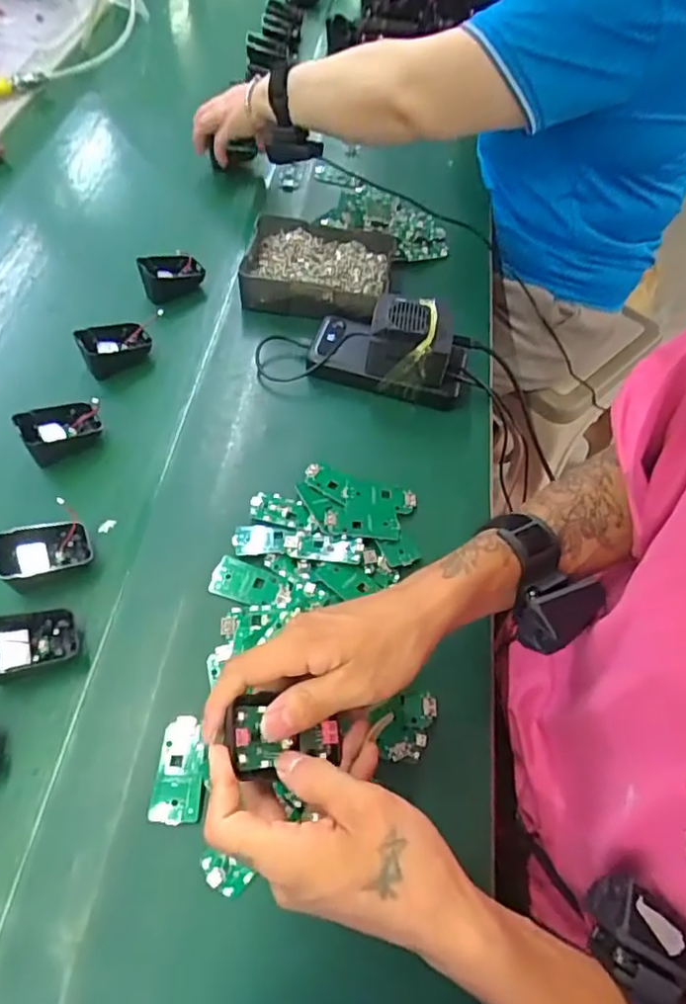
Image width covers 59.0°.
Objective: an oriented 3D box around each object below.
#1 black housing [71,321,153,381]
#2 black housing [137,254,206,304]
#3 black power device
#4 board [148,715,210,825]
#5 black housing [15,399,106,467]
[{"bbox_3d":[-0.230,-0.158,0.617,0.070,0.035,0.053,-31,63,-20],"label":"black housing"},{"bbox_3d":[-0.190,-0.259,0.681,0.074,0.040,0.043,-31,63,-20],"label":"black housing"},{"bbox_3d":[0.045,-0.156,0.596,0.152,0.083,0.072,14,58,7],"label":"black power device"},{"bbox_3d":[-0.109,0.180,0.409,0.033,0.004,0.064,2,67,3],"label":"board"},{"bbox_3d":[-0.253,-0.067,0.553,0.070,0.035,0.054,-30,63,-20],"label":"black housing"}]

